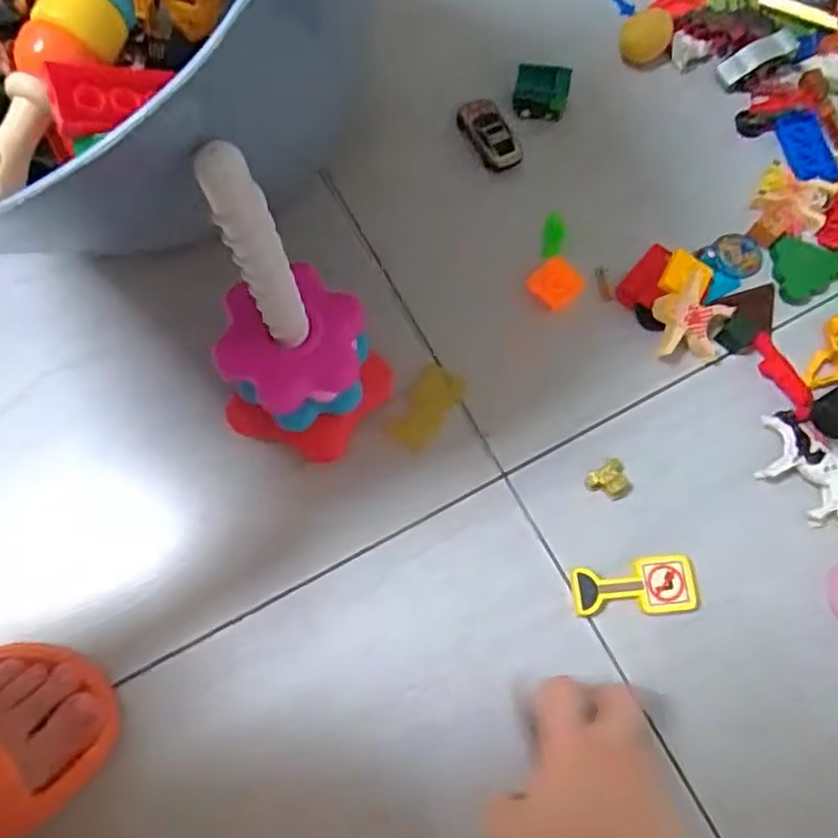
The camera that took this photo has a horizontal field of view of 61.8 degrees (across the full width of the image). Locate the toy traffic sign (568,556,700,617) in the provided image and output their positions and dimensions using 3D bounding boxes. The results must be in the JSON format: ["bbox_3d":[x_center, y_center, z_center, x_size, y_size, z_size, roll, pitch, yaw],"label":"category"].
[{"bbox_3d":[0.143,0.113,0.466,0.080,0.014,0.036,-6,72,-1],"label":"toy traffic sign"}]

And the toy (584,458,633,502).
[{"bbox_3d":[0.135,0.044,0.488,0.030,0.018,0.027,-33,75,-9],"label":"toy"}]

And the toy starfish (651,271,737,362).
[{"bbox_3d":[0.200,-0.071,0.516,0.064,0.033,0.055,-41,76,-11],"label":"toy starfish"}]

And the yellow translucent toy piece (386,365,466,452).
[{"bbox_3d":[0.007,-0.009,0.509,0.034,0.007,0.065,31,75,10],"label":"yellow translucent toy piece"}]

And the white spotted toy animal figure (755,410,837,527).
[{"bbox_3d":[0.266,0.032,0.486,0.047,0.018,0.075,-37,76,-11],"label":"white spotted toy animal figure"}]

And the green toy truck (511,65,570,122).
[{"bbox_3d":[0.102,-0.271,0.586,0.044,0.042,0.024,7,73,3],"label":"green toy truck"}]

